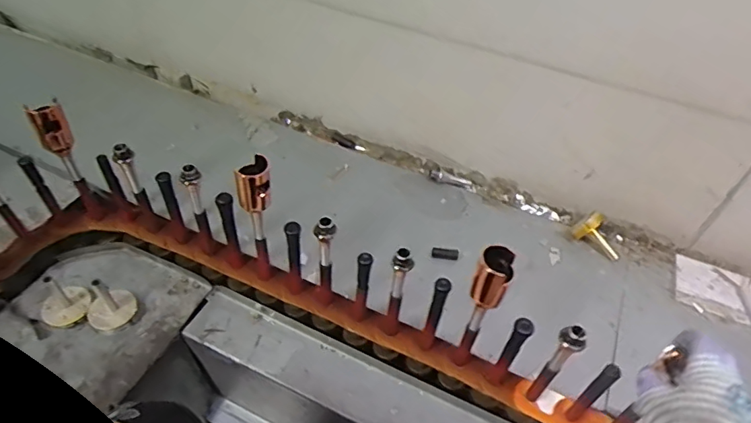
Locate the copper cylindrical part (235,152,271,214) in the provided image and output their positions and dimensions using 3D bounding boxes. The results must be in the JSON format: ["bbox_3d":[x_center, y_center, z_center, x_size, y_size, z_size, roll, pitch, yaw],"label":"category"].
[{"bbox_3d":[-0.154,-0.035,0.656,0.043,0.068,0.038,-4,51,-10],"label":"copper cylindrical part"}]

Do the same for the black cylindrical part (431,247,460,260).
[{"bbox_3d":[0.120,0.071,0.872,0.046,0.020,0.014,6,50,-1],"label":"black cylindrical part"}]

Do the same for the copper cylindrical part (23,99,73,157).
[{"bbox_3d":[-0.467,-0.117,0.740,0.044,0.090,0.032,-25,58,-24],"label":"copper cylindrical part"}]

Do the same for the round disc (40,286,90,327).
[{"bbox_3d":[-0.466,0.144,0.773,0.066,0.008,0.063,3,50,-4],"label":"round disc"}]

